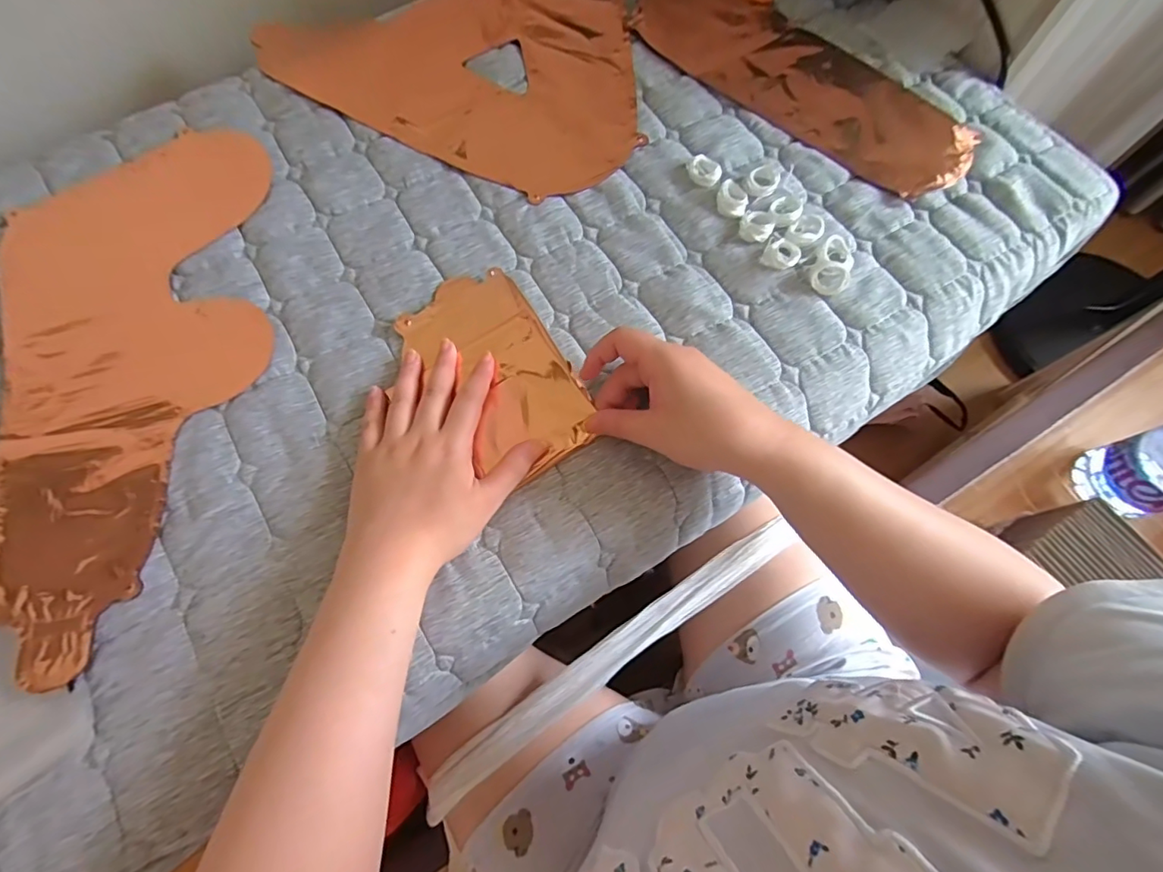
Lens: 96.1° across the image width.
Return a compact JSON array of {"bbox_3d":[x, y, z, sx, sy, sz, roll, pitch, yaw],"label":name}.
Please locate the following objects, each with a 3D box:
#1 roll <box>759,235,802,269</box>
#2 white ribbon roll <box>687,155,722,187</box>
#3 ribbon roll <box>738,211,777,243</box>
[{"bbox_3d":[0.167,-0.152,0.439,0.029,0.013,0.031,0,70,0],"label":"roll"},{"bbox_3d":[0.110,-0.239,0.470,0.032,0.012,0.026,26,72,9],"label":"white ribbon roll"},{"bbox_3d":[0.151,-0.182,0.451,0.030,0.011,0.028,0,70,0],"label":"ribbon roll"}]

